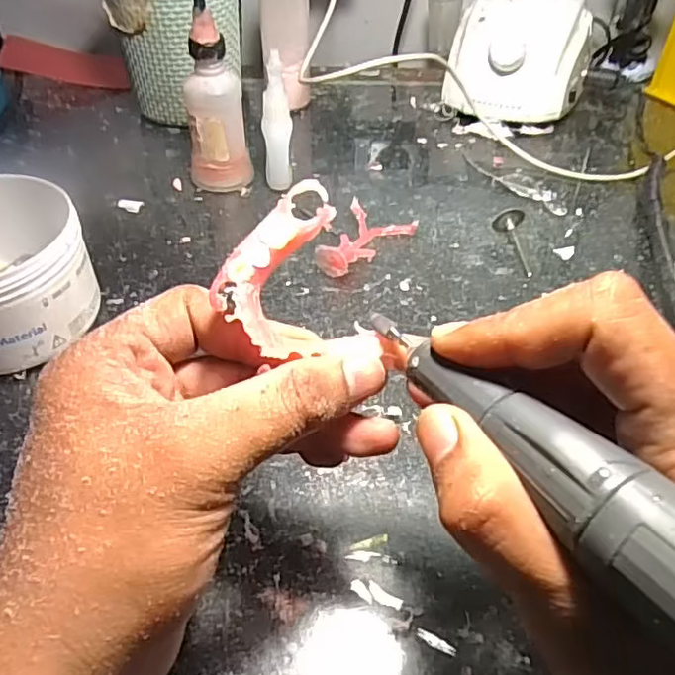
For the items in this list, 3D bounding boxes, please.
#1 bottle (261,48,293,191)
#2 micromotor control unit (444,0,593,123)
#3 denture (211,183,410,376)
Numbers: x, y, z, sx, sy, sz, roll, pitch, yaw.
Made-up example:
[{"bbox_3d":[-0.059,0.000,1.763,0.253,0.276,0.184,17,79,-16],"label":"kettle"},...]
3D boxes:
[{"bbox_3d":[-0.040,-0.140,0.408,0.018,0.085,0.020,-2,46,-3],"label":"bottle"},{"bbox_3d":[0.151,-0.232,0.506,0.103,0.080,0.114,17,48,14],"label":"micromotor control unit"},{"bbox_3d":[-0.011,-0.010,0.193,0.047,0.013,0.066,-31,93,-27],"label":"denture"}]

